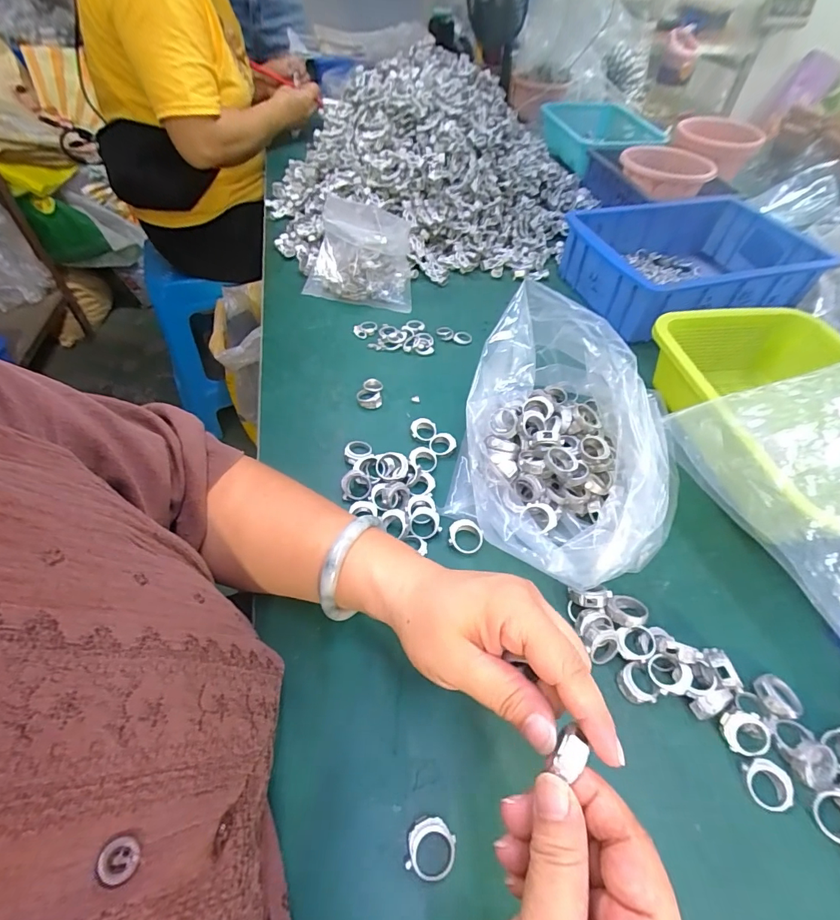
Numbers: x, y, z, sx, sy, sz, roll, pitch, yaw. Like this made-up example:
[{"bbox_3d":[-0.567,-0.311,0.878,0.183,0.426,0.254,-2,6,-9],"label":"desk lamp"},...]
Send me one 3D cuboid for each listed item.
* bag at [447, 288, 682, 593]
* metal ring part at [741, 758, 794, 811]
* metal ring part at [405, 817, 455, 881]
[{"bbox_3d":[0.119,-0.027,0.363,0.158,0.129,0.237,13,51,8],"label":"bag"},{"bbox_3d":[0.212,0.197,0.266,0.023,0.008,0.025,1,51,-2],"label":"metal ring part"},{"bbox_3d":[0.006,0.213,0.240,0.026,0.009,0.026,7,51,3],"label":"metal ring part"}]

